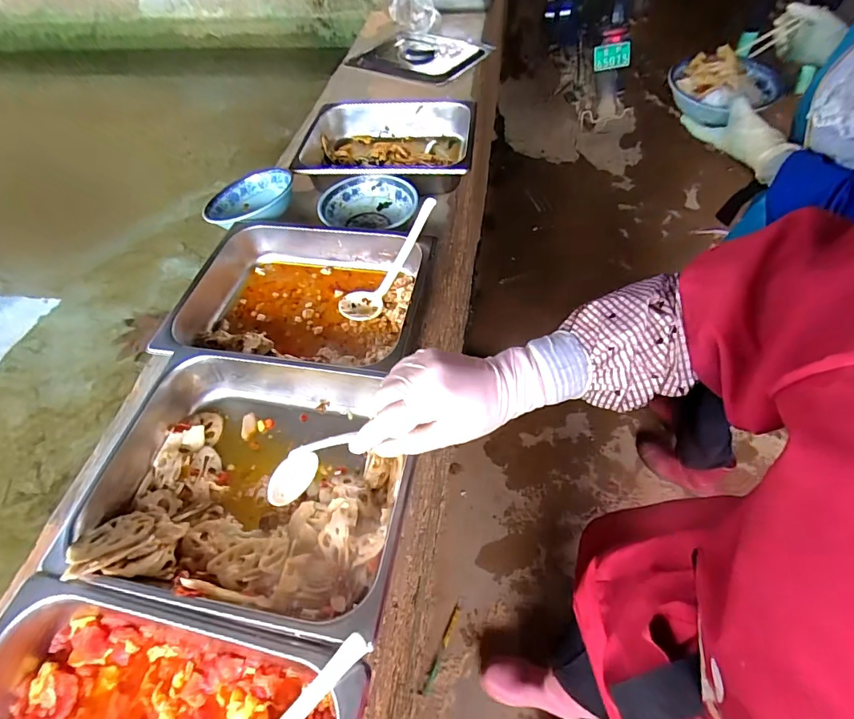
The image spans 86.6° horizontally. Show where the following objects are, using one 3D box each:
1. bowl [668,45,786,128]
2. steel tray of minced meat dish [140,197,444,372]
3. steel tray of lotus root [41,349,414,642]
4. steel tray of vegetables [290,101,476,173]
[{"bbox_3d":[0.478,-0.445,0.719,0.160,0.049,0.138,-19,58,-9],"label":"bowl"},{"bbox_3d":[-0.175,-0.088,0.642,0.323,0.079,0.262,6,58,7],"label":"steel tray of minced meat dish"},{"bbox_3d":[-0.193,0.121,0.485,0.358,0.080,0.255,7,58,8],"label":"steel tray of lotus root"},{"bbox_3d":[-0.073,-0.417,0.890,0.313,0.097,0.278,4,57,6],"label":"steel tray of vegetables"}]

